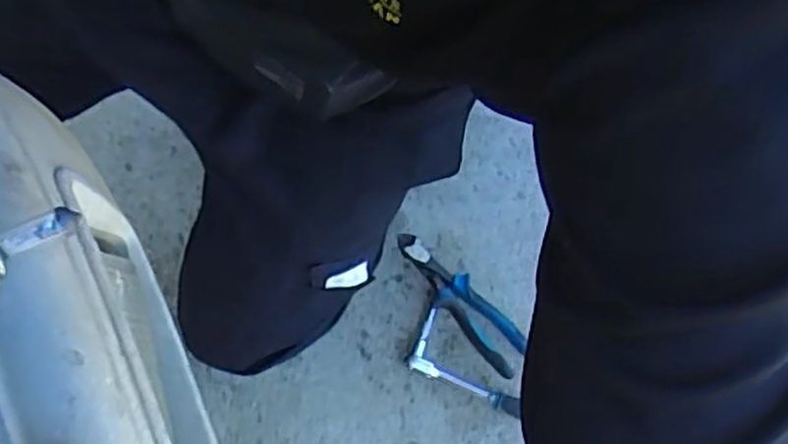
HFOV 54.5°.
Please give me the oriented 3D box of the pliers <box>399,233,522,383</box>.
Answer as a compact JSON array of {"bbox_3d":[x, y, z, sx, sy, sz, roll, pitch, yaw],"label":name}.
[{"bbox_3d":[0.076,0.090,0.887,0.049,0.028,0.195,-42,79,-9],"label":"pliers"}]

